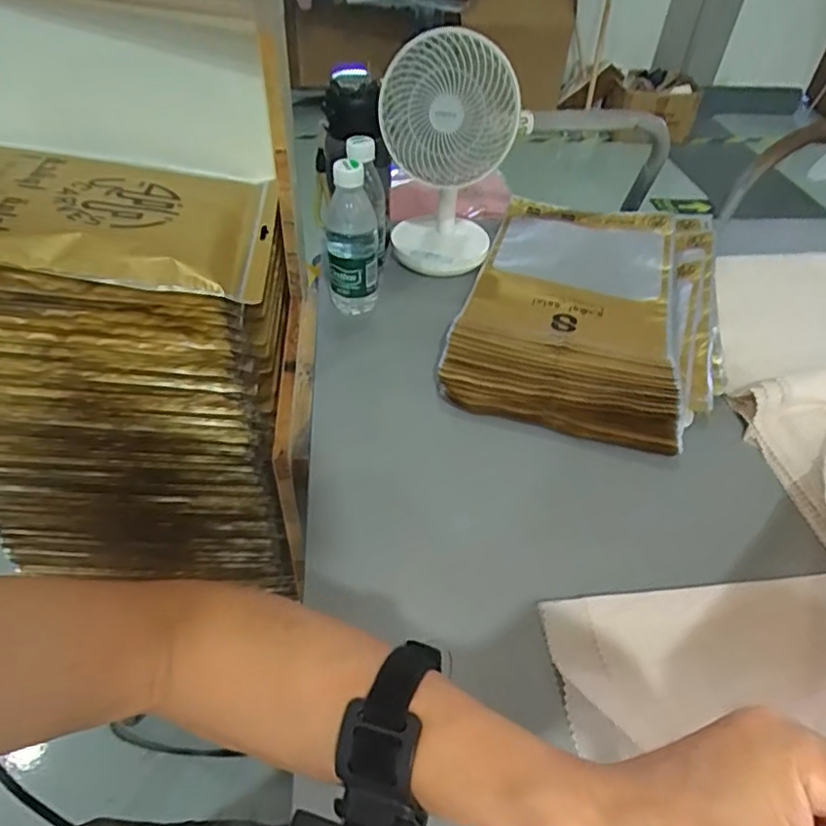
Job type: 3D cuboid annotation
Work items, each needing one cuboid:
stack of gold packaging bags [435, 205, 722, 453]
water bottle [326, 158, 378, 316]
[{"bbox_3d":[0.226,-0.143,0.742,0.290,0.036,0.458,14,47,10],"label":"stack of gold packaging bags"},{"bbox_3d":[-0.071,-0.194,0.689,0.056,0.189,0.052,-5,46,-8],"label":"water bottle"}]

